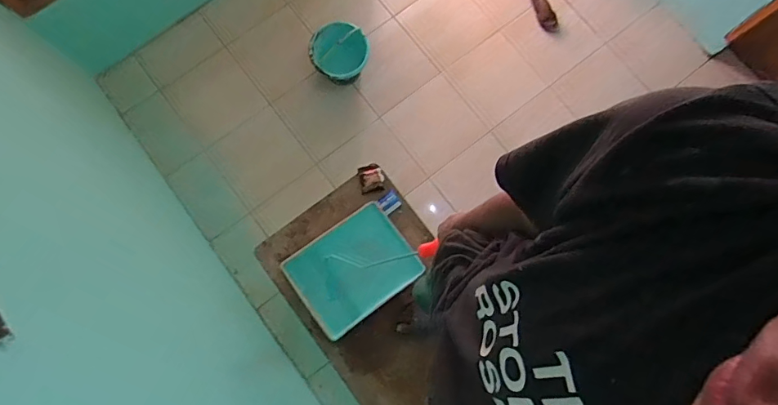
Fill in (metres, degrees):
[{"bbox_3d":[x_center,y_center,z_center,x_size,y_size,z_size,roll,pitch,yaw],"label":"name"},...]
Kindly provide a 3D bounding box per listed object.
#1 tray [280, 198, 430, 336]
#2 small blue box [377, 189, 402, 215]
[{"bbox_3d":[-0.105,0.196,1.398,0.351,0.067,0.269,-36,82,-7],"label":"tray"},{"bbox_3d":[0.003,0.000,1.471,0.061,0.021,0.055,-38,82,-8],"label":"small blue box"}]

